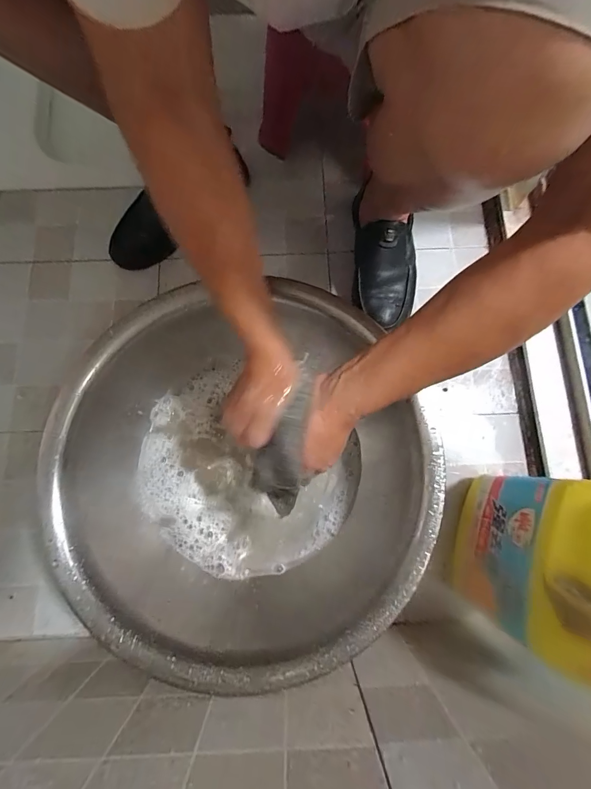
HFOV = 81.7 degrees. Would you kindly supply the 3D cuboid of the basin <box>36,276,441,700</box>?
[{"bbox_3d":[-0.069,0.105,0.464,0.454,0.150,0.426,0,80,-1],"label":"basin"}]

